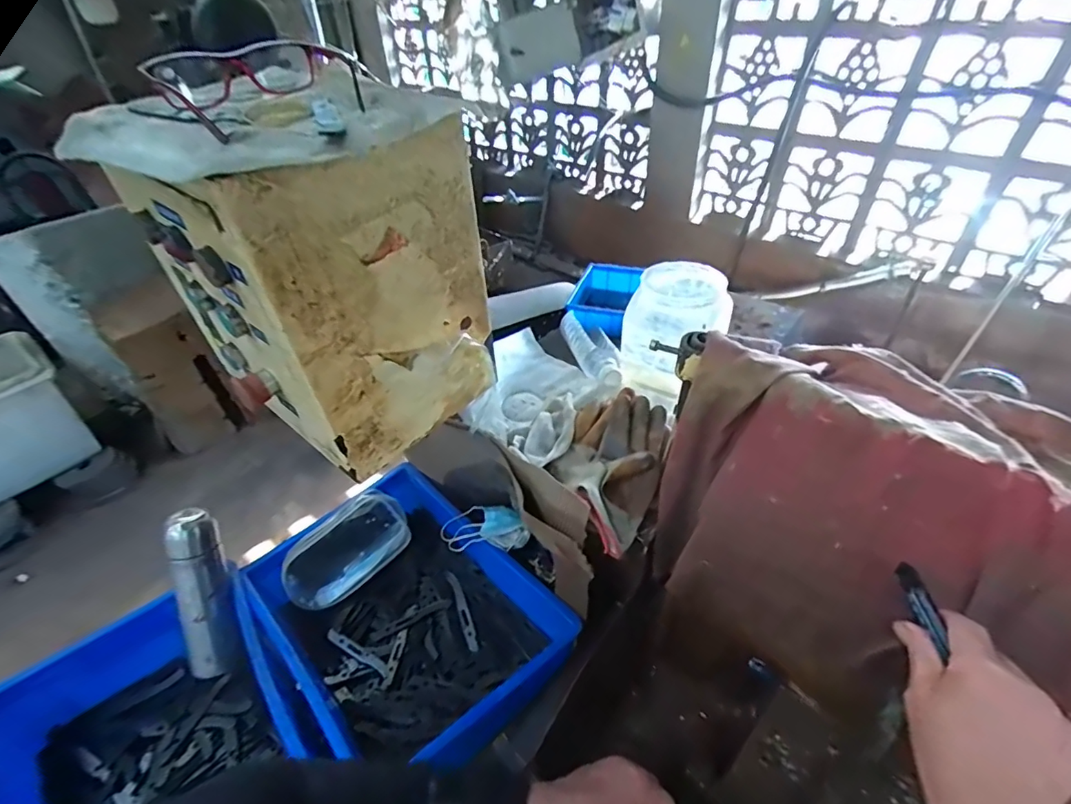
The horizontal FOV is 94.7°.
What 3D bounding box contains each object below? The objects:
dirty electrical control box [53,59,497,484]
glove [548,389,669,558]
[{"bbox_3d":[-0.193,-0.111,0.462,0.218,0.285,0.191,21,46,24],"label":"dirty electrical control box"},{"bbox_3d":[0.090,0.072,0.605,0.126,0.071,0.181,20,45,23],"label":"glove"}]

